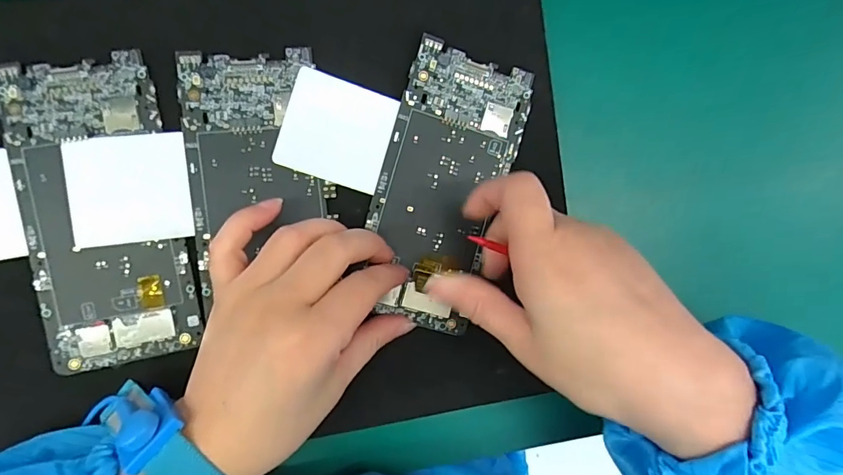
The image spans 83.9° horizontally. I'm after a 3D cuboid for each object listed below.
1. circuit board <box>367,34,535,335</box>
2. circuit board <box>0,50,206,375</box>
[{"bbox_3d":[0.013,-0.028,0.266,0.072,0.004,0.153,13,89,-9],"label":"circuit board"},{"bbox_3d":[-0.162,-0.012,0.239,0.072,0.005,0.152,-11,93,-8],"label":"circuit board"}]

